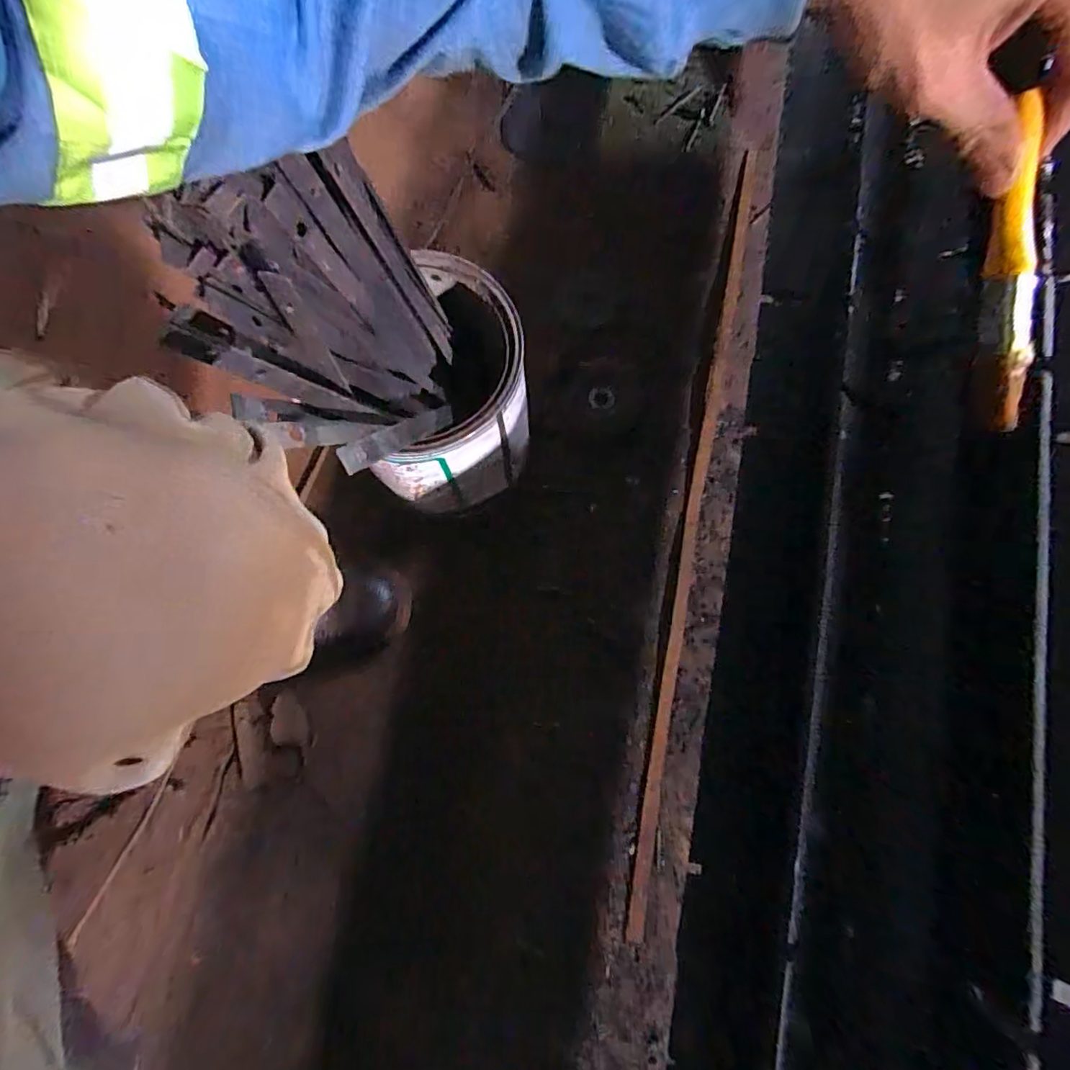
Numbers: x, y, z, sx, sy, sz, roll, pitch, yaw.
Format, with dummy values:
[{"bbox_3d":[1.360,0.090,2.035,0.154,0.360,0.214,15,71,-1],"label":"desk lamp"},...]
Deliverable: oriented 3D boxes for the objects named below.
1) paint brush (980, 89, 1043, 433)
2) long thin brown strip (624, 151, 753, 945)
[{"bbox_3d":[0.215,-0.114,0.254,0.011,0.015,0.136,-17,112,-4],"label":"paint brush"},{"bbox_3d":[0.168,-0.032,0.604,0.024,0.020,0.836,11,79,1],"label":"long thin brown strip"}]

